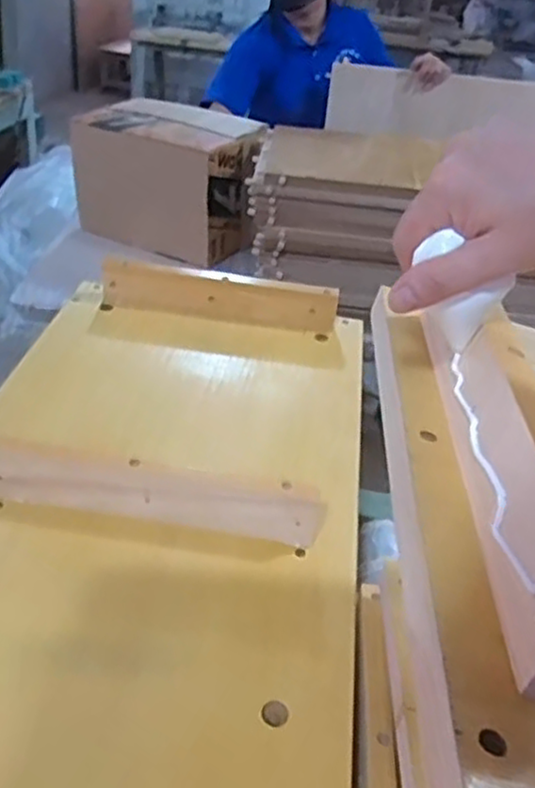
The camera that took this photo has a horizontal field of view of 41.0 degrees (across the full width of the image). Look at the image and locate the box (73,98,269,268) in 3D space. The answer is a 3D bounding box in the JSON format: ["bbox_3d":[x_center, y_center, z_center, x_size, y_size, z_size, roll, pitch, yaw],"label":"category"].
[{"bbox_3d":[-0.207,-0.448,1.517,0.361,0.255,0.201,18,33,17],"label":"box"}]

